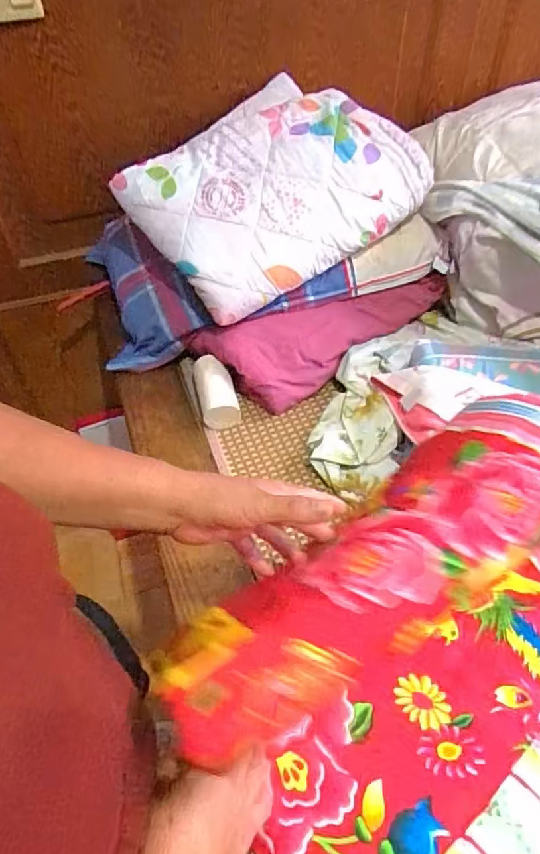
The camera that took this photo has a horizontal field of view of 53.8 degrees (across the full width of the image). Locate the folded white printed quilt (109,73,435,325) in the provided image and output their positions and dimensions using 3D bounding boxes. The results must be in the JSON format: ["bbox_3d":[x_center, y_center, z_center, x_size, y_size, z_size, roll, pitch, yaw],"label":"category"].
[{"bbox_3d":[0.010,-0.395,0.903,0.343,0.192,0.428,35,58,29],"label":"folded white printed quilt"}]

